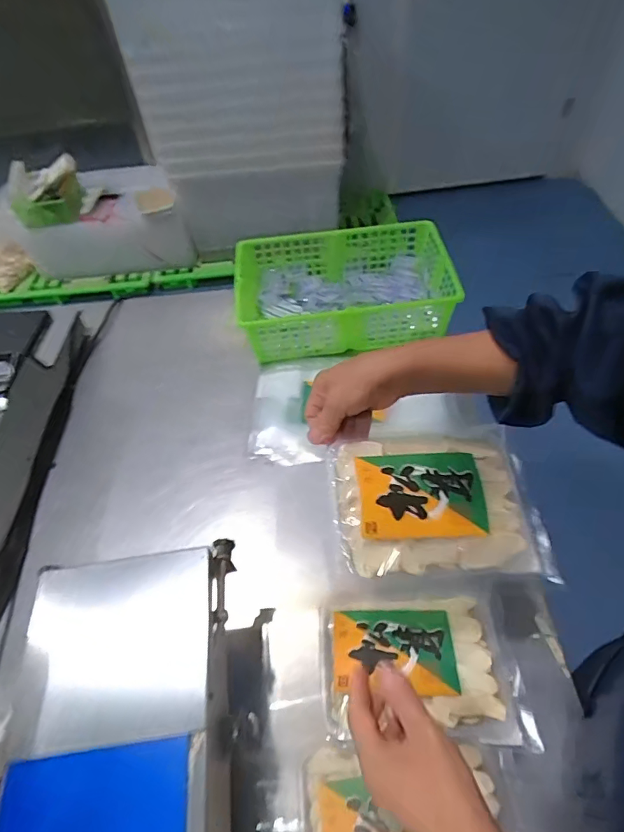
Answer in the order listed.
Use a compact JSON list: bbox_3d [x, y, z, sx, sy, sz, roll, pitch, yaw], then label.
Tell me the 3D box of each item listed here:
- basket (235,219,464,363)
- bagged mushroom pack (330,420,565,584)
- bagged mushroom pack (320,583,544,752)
[{"bbox_3d":[0.052,-0.215,0.789,0.339,0.101,0.210,-6,52,0],"label":"basket"},{"bbox_3d":[0.120,0.072,0.442,0.193,0.032,0.146,5,66,-6],"label":"bagged mushroom pack"},{"bbox_3d":[0.106,0.241,0.473,0.193,0.037,0.144,0,52,5],"label":"bagged mushroom pack"}]

